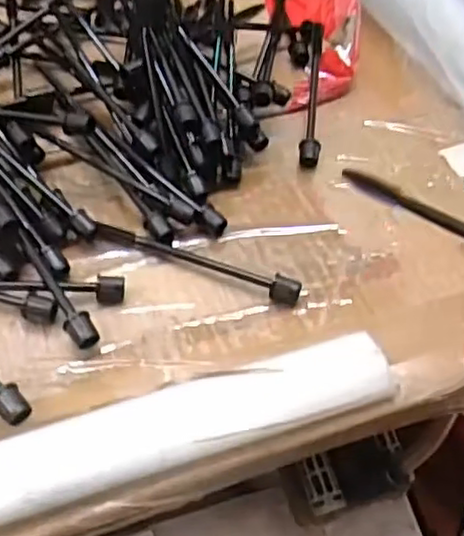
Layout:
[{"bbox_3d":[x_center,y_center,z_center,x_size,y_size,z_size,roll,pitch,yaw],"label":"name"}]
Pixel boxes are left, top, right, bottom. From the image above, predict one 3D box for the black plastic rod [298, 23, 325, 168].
[{"bbox_3d":[0.043,-0.093,0.356,0.011,0.008,0.103,7,60,0],"label":"black plastic rod"}]

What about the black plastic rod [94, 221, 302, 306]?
[{"bbox_3d":[-0.015,-0.005,0.284,0.094,0.011,0.014,22,46,15],"label":"black plastic rod"}]

